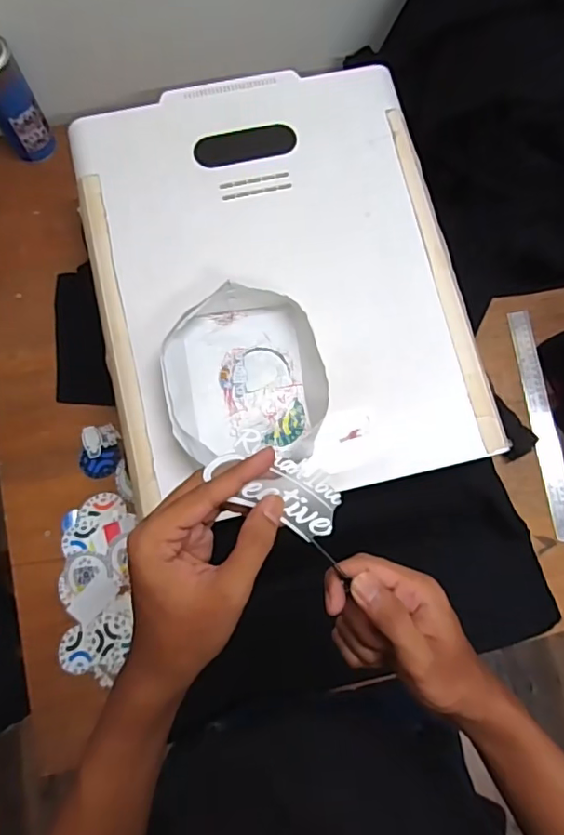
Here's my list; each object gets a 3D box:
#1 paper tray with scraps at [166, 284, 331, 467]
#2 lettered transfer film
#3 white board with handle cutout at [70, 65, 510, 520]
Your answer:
[{"bbox_3d":[-0.037,-0.043,0.562,0.159,0.046,0.173,-4,77,-4],"label":"paper tray with scraps"},{"bbox_3d":[-0.003,0.043,0.342,0.084,0.005,0.042,33,89,-5],"label":"lettered transfer film"},{"bbox_3d":[-0.007,-0.168,0.606,0.402,0.038,0.504,-11,76,-4],"label":"white board with handle cutout"}]

